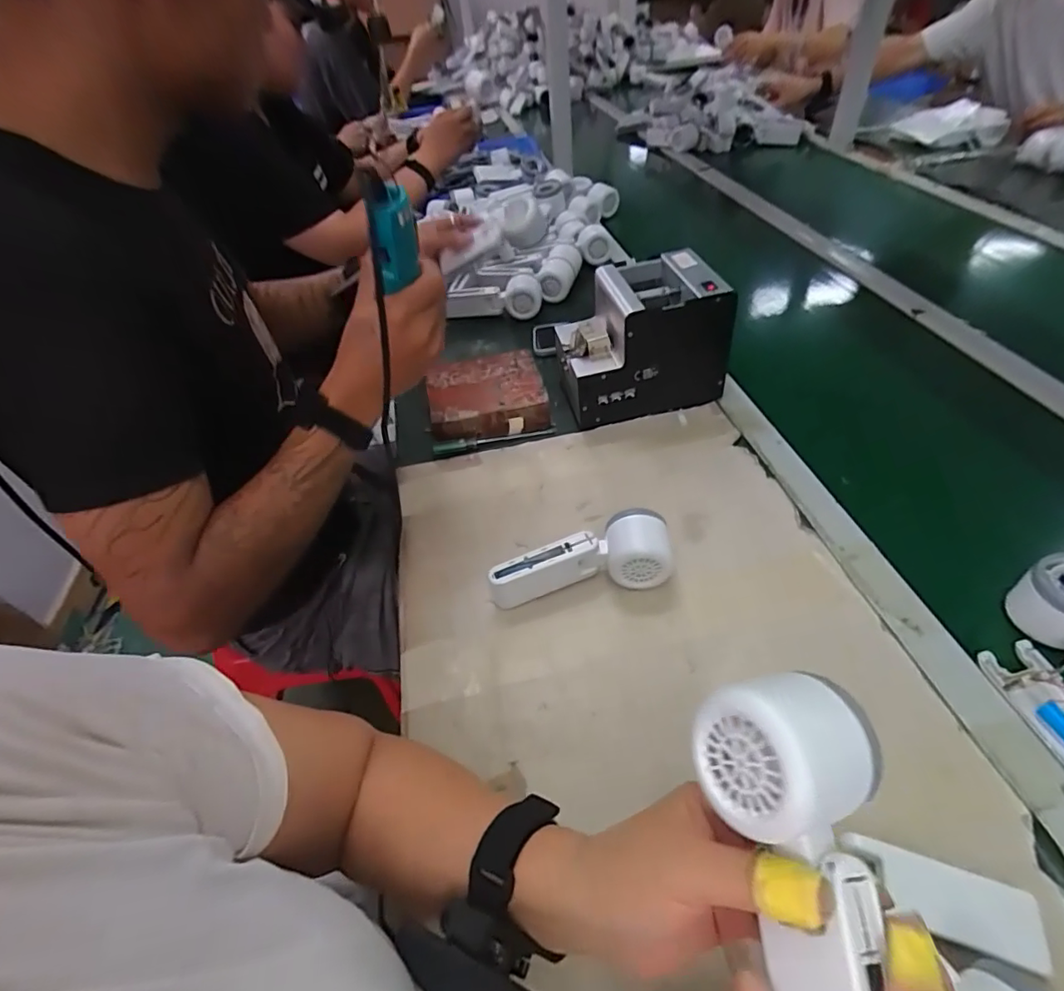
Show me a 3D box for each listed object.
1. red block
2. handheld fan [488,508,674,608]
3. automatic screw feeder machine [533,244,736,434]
[{"bbox_3d":[-0.061,-0.131,0.706,0.148,0.049,0.131,-13,46,-5],"label":"red block"},{"bbox_3d":[0.044,0.062,0.503,0.165,0.061,0.051,-17,45,9],"label":"handheld fan"},{"bbox_3d":[0.128,-0.187,0.665,0.182,0.154,0.118,-10,46,-3],"label":"automatic screw feeder machine"}]

